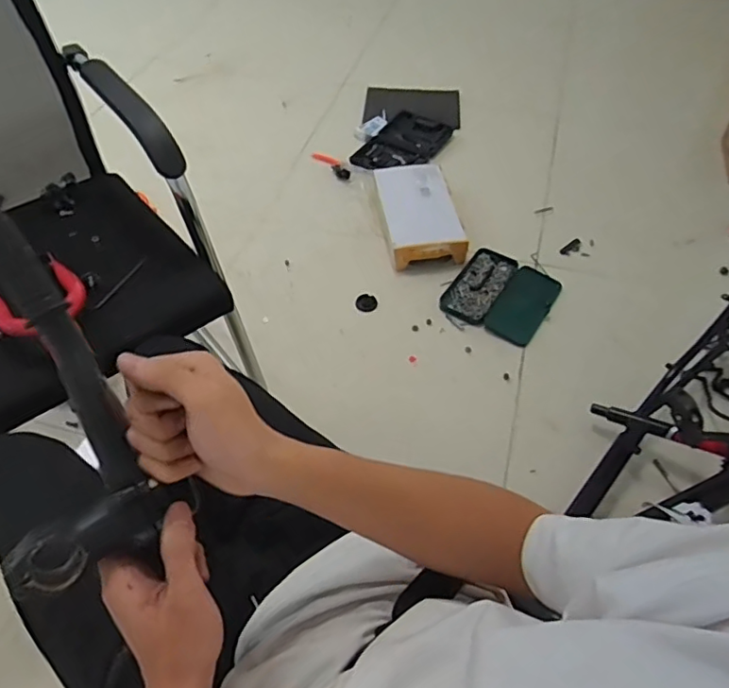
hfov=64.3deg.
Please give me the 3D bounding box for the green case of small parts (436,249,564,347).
[{"bbox_3d":[0.353,-0.126,1.501,0.250,0.037,0.260,29,57,21],"label":"green case of small parts"}]

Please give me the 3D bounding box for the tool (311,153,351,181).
[{"bbox_3d":[-0.107,-0.570,1.837,0.050,0.020,0.166,-37,60,-26],"label":"tool"}]

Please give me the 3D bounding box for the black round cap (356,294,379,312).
[{"bbox_3d":[0.005,-0.106,1.487,0.054,0.012,0.063,1,51,1],"label":"black round cap"}]

